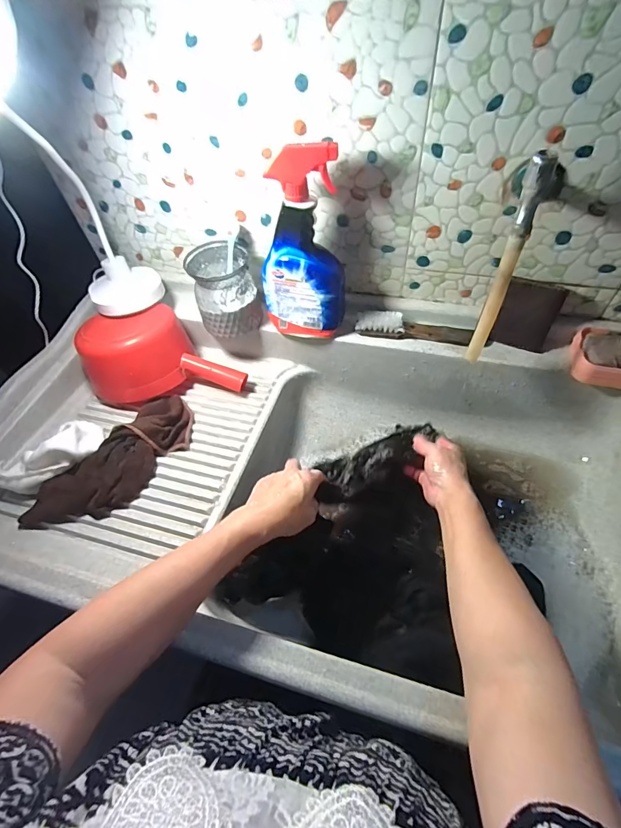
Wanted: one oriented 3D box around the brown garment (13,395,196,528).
[{"bbox_3d":[-0.273,0.064,0.561,0.103,0.038,0.259,24,59,21],"label":"brown garment"}]

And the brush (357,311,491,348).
[{"bbox_3d":[0.182,-0.136,0.635,0.209,0.032,0.040,9,55,12],"label":"brush"}]

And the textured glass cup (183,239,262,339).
[{"bbox_3d":[-0.142,-0.206,0.649,0.095,0.112,0.102,-3,53,3],"label":"textured glass cup"}]

